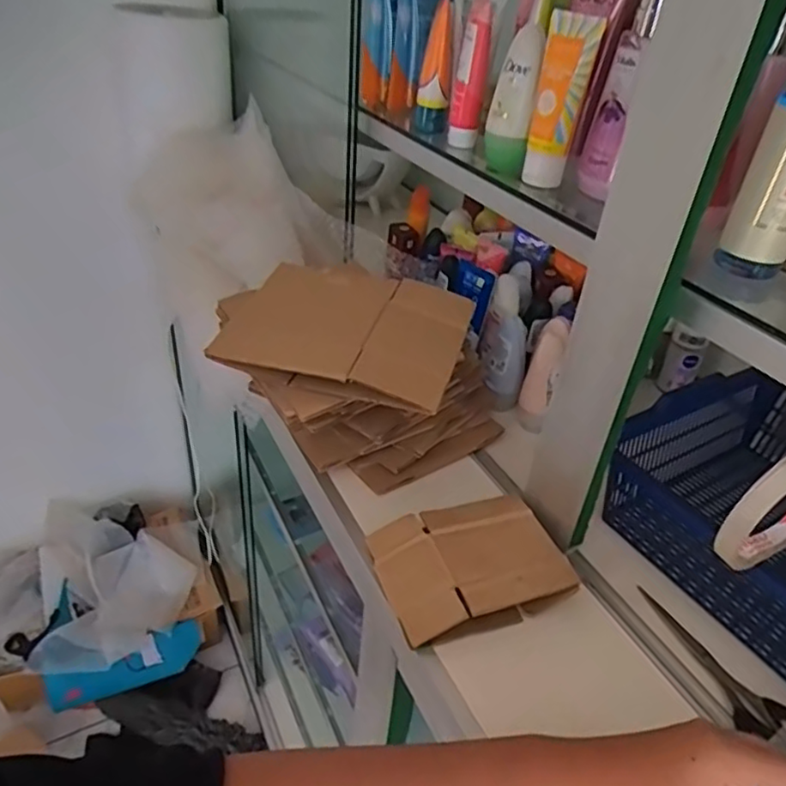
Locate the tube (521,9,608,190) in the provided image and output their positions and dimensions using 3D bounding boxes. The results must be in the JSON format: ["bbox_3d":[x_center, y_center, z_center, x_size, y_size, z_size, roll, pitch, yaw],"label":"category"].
[{"bbox_3d":[0.137,-0.234,0.504,0.041,0.128,0.032,27,37,28],"label":"tube"}]

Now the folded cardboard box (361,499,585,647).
[{"bbox_3d":[0.059,0.134,0.486,0.137,0.029,0.102,-11,39,-20],"label":"folded cardboard box"}]

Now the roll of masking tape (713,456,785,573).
[{"bbox_3d":[0.227,0.062,0.352,0.100,0.085,0.014,-16,41,-25],"label":"roll of masking tape"}]

